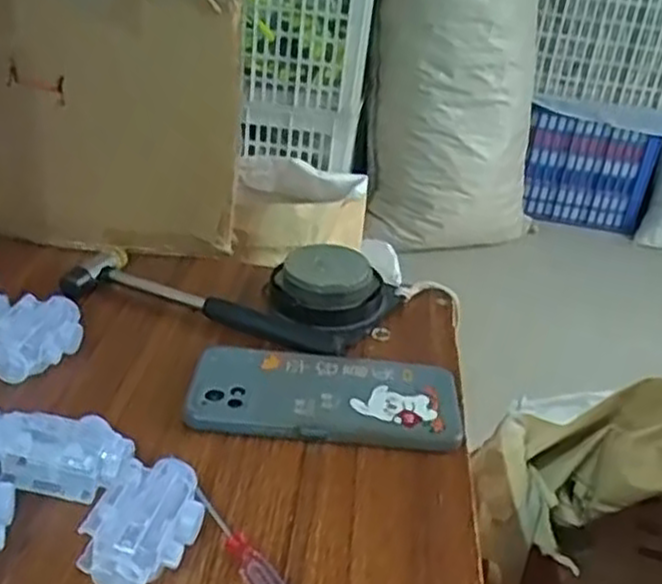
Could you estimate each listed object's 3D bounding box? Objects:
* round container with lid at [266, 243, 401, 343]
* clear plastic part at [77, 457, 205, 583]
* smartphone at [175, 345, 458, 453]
[{"bbox_3d":[-0.002,-0.007,0.574,0.081,0.038,0.081,6,29,-3],"label":"round container with lid"},{"bbox_3d":[-0.085,0.109,0.364,0.040,0.030,0.068,15,29,13],"label":"clear plastic part"},{"bbox_3d":[-0.002,0.064,0.482,0.162,0.015,0.080,7,29,-1],"label":"smartphone"}]

